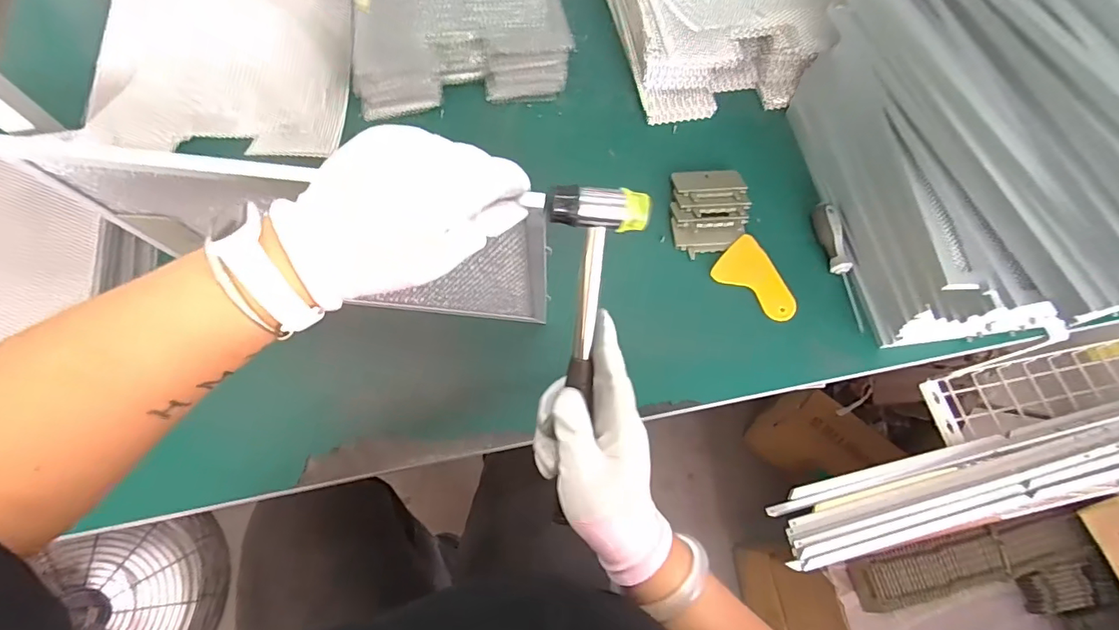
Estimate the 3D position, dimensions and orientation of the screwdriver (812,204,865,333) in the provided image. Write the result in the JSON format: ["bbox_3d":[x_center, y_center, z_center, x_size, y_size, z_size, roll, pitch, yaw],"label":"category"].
[{"bbox_3d":[0.320,-0.060,0.560,0.026,0.019,0.152,-3,68,-4],"label":"screwdriver"}]

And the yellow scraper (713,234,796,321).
[{"bbox_3d":[0.233,-0.043,0.568,0.100,0.006,0.064,37,87,12],"label":"yellow scraper"}]

